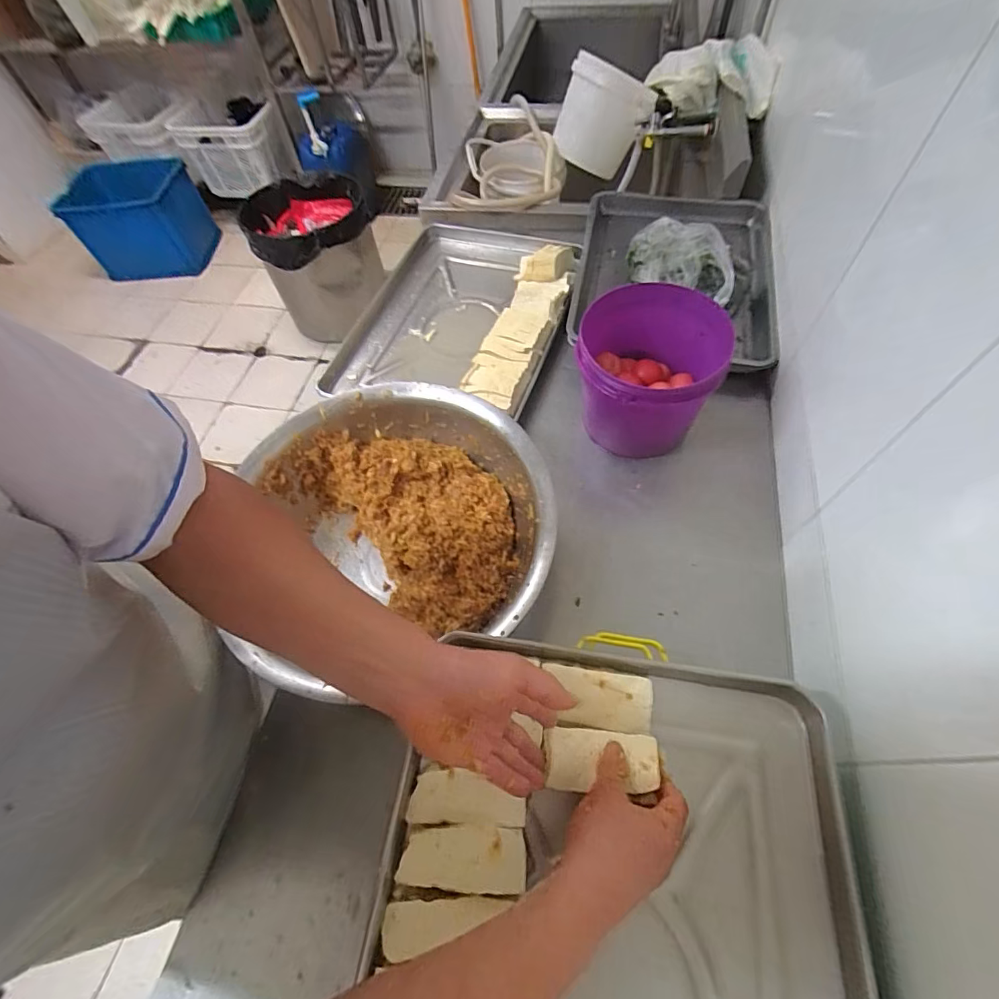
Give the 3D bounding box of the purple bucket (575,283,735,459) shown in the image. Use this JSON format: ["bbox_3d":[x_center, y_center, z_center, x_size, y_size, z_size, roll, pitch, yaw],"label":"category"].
[{"bbox_3d":[0.240,-0.203,0.806,0.222,0.210,0.214,-2,61,3],"label":"purple bucket"}]

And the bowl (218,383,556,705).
[{"bbox_3d":[-0.136,0.034,0.735,0.402,0.148,0.435,-2,61,3],"label":"bowl"}]

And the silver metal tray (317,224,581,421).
[{"bbox_3d":[-0.083,-0.424,1.056,0.440,0.076,0.601,15,63,12],"label":"silver metal tray"}]

